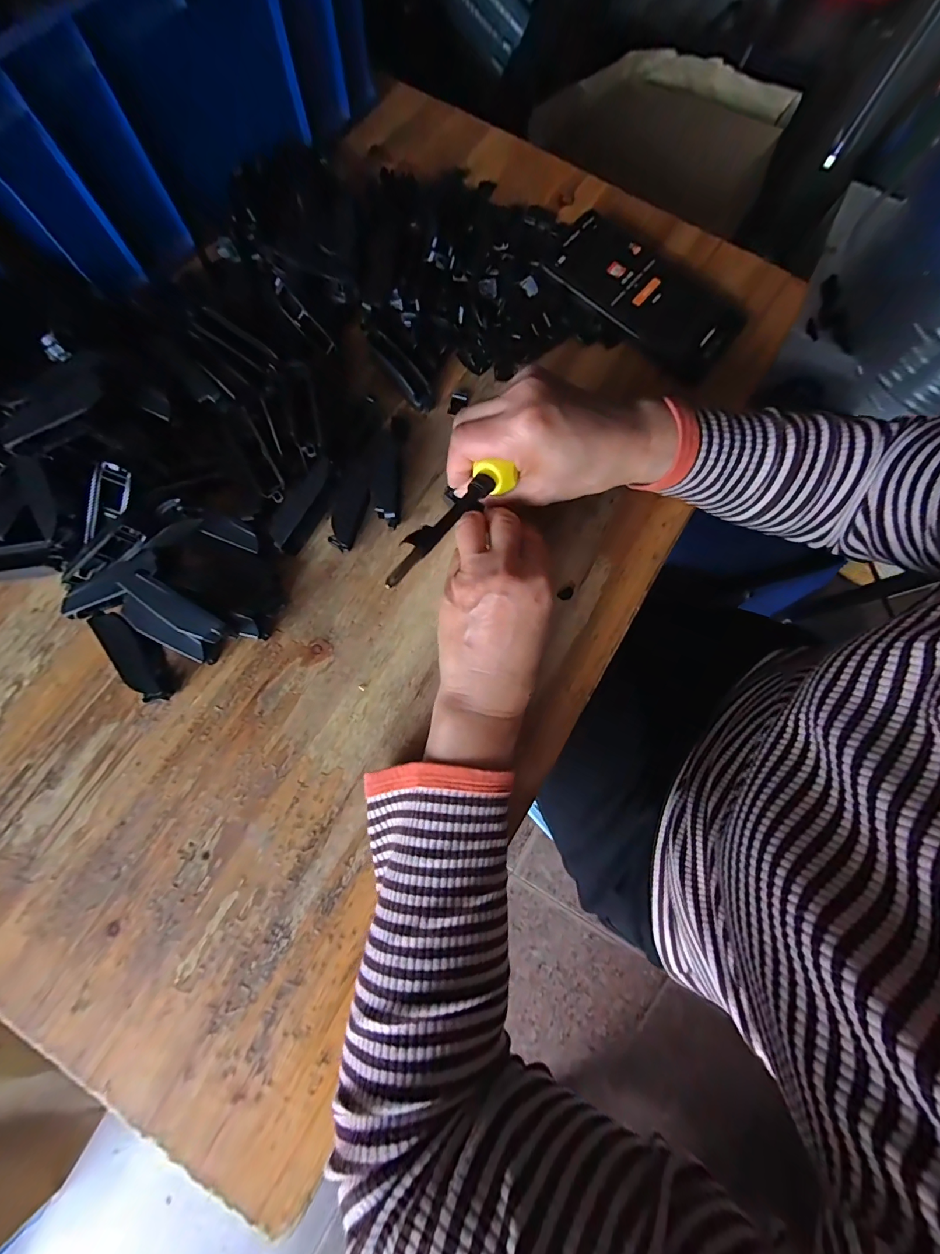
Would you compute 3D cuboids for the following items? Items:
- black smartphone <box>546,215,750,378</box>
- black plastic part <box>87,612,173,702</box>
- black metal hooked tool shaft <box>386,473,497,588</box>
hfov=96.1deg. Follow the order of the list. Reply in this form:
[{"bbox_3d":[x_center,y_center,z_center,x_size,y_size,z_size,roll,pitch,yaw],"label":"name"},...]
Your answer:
[{"bbox_3d":[0.144,-0.275,0.348,0.158,0.014,0.083,39,80,7],"label":"black smartphone"},{"bbox_3d":[-0.214,0.018,0.273,0.021,0.019,0.069,-39,81,-9],"label":"black plastic part"},{"bbox_3d":[-0.016,-0.053,0.216,0.015,0.006,0.095,32,57,6],"label":"black metal hooked tool shaft"}]

